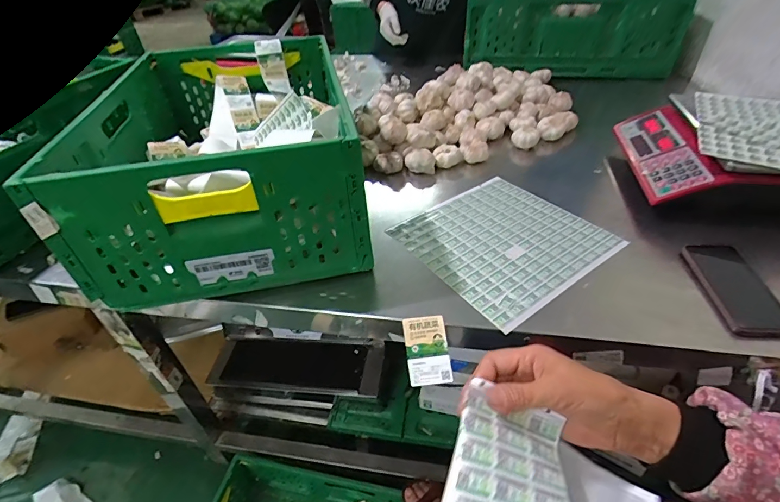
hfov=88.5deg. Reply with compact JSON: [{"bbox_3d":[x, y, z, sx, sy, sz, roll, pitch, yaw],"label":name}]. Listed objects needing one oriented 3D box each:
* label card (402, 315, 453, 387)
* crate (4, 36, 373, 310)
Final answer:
[{"bbox_3d":[0.050,0.134,0.542,0.057,0.005,0.089,-7,68,3],"label":"label card"},{"bbox_3d":[-0.290,-0.219,0.762,0.389,0.205,0.632,-11,41,-6],"label":"crate"}]

